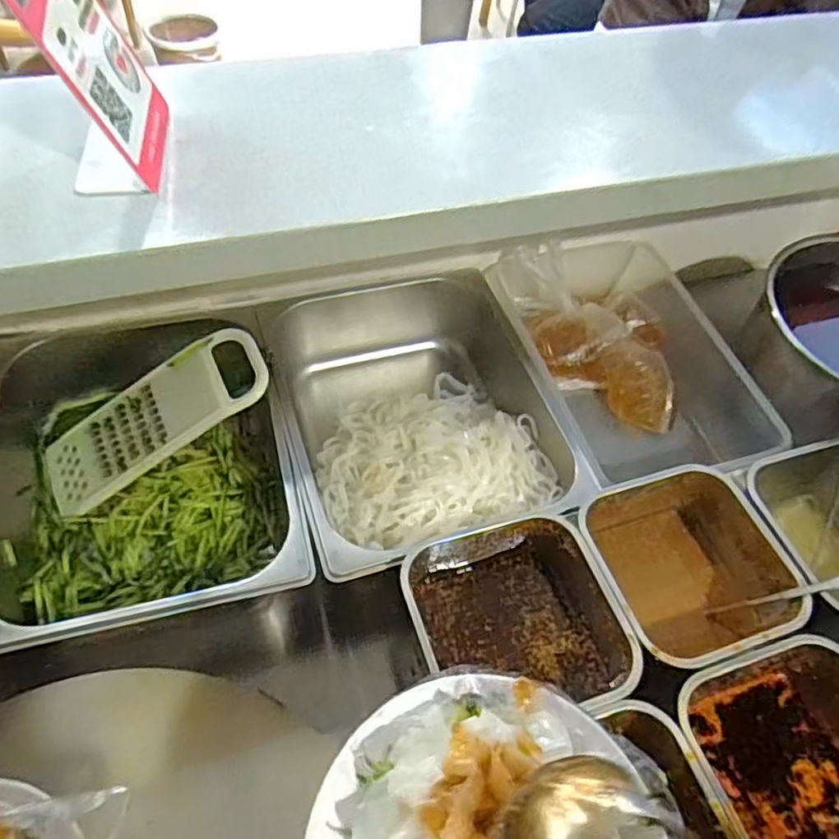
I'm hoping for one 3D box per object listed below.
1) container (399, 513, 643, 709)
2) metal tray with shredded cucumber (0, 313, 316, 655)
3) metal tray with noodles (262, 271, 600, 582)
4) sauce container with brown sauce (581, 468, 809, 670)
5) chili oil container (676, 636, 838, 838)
[{"bbox_3d":[0.073,0.162,0.530,0.155,0.072,0.151,-13,55,-13],"label":"container"},{"bbox_3d":[-0.256,0.041,0.618,0.257,0.106,0.336,-12,55,-13],"label":"metal tray with shredded cucumber"},{"bbox_3d":[-0.006,0.000,0.686,0.256,0.105,0.319,-14,56,-14],"label":"metal tray with noodles"},{"bbox_3d":[0.225,0.134,0.575,0.158,0.077,0.158,-14,56,-14],"label":"sauce container with brown sauce"},{"bbox_3d":[0.272,0.256,0.483,0.156,0.069,0.155,-10,55,-12],"label":"chili oil container"}]

